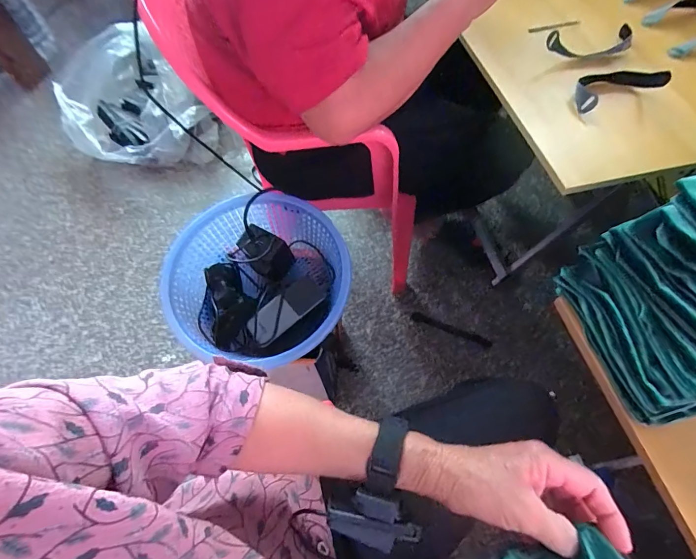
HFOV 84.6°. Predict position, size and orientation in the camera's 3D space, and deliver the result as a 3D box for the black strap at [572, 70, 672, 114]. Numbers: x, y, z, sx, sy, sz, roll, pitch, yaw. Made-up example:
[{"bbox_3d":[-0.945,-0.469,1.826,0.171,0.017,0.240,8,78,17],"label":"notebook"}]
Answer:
[{"bbox_3d":[0.372,-0.268,0.530,0.109,0.019,0.056,-12,60,12],"label":"black strap"}]

